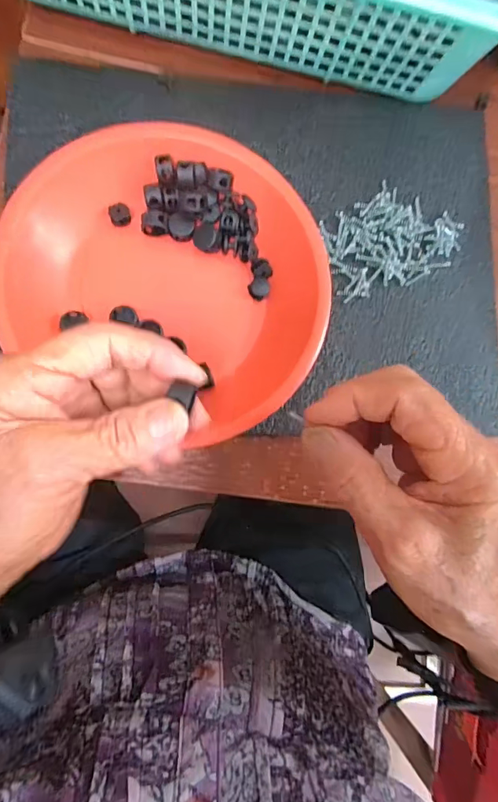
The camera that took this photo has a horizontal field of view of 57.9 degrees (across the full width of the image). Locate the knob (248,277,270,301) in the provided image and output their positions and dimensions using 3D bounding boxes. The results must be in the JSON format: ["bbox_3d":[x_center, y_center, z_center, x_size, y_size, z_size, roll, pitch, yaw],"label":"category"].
[{"bbox_3d":[0.007,-0.075,0.299,0.014,0.007,0.013,1,85,-8],"label":"knob"}]

